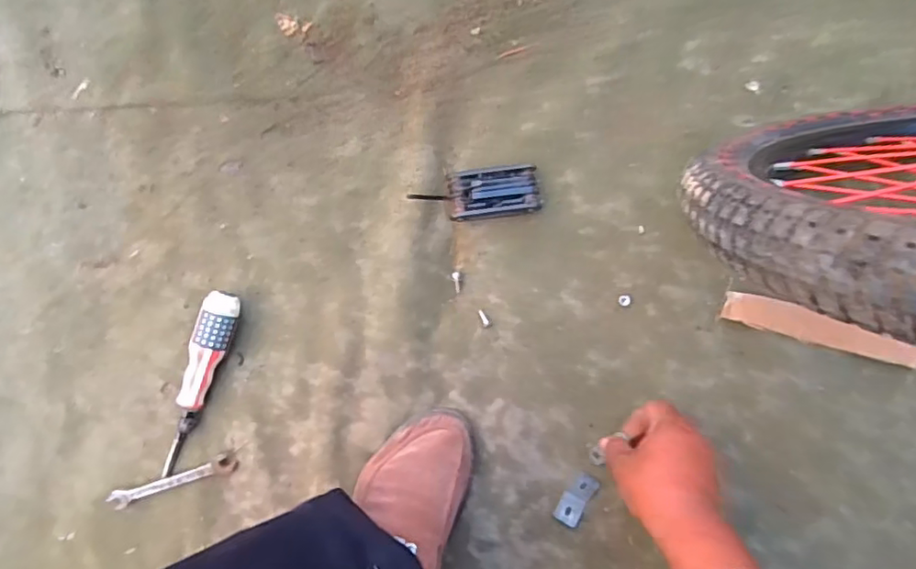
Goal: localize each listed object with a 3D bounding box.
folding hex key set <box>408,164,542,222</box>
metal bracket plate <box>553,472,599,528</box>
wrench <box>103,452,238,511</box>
[{"bbox_3d":[0.019,-0.087,0.564,0.117,0.027,0.047,-6,92,-4],"label":"folding hex key set"},{"bbox_3d":[0.118,0.214,0.583,0.026,0.008,0.054,33,89,-4],"label":"metal bracket plate"},{"bbox_3d":[-0.274,0.190,0.565,0.121,0.008,0.021,-17,92,-3],"label":"wrench"}]

